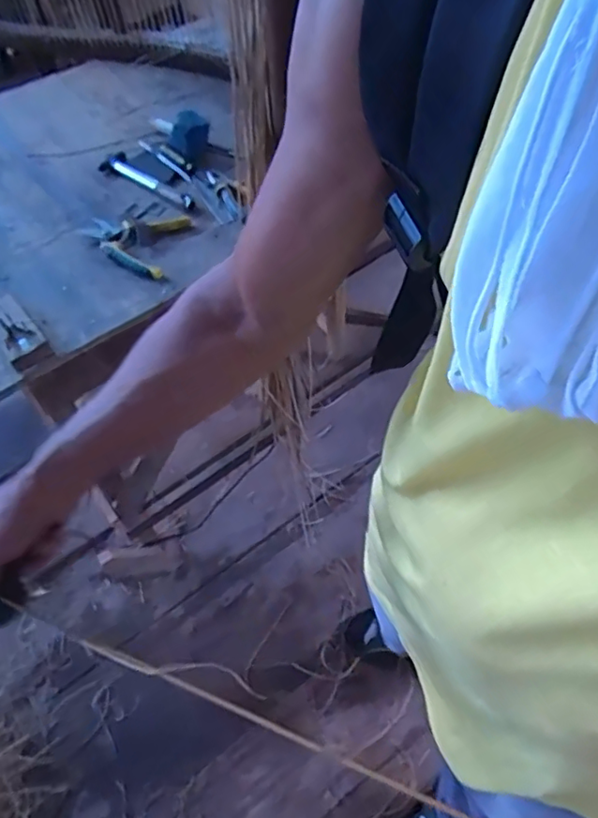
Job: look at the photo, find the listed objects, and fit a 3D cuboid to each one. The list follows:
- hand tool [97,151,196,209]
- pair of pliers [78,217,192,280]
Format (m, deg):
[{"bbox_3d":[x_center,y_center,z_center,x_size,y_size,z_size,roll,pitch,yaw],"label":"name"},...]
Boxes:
[{"bbox_3d":[-0.258,-0.385,0.965,0.200,0.030,0.046,31,62,23],"label":"hand tool"},{"bbox_3d":[-0.260,-0.275,0.900,0.158,0.019,0.132,18,57,15],"label":"pair of pliers"}]

